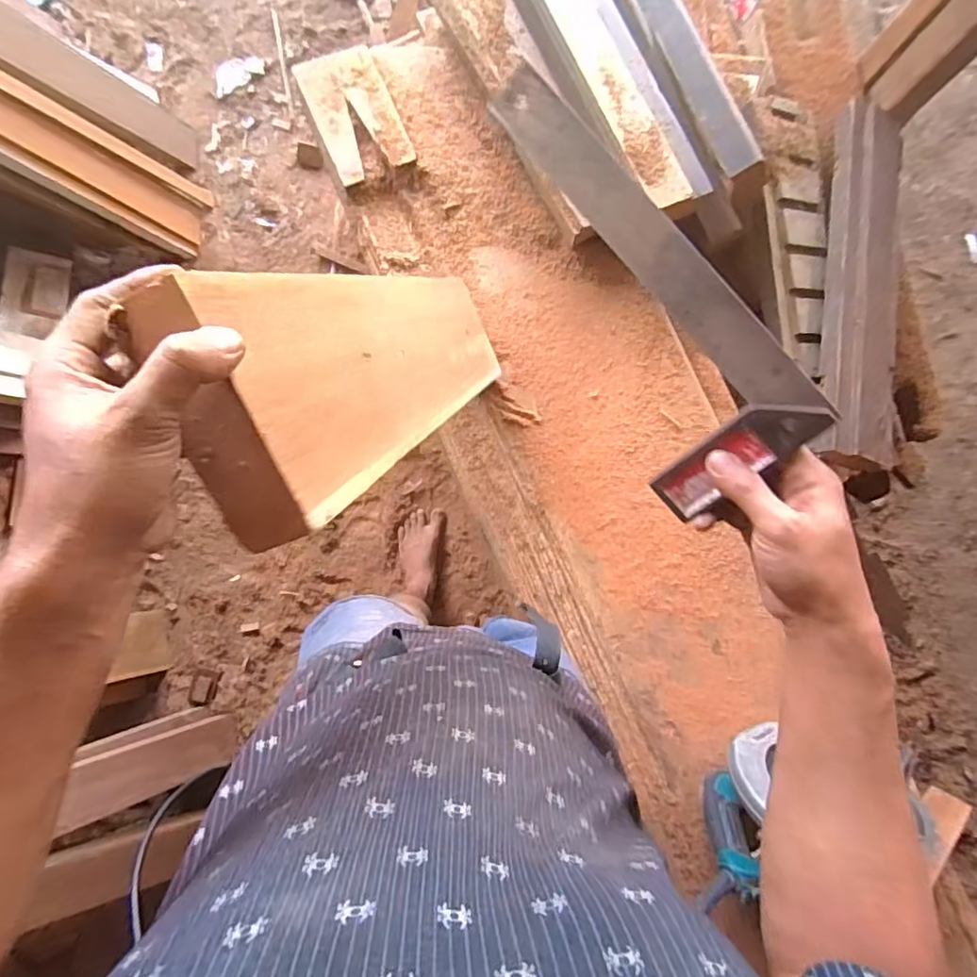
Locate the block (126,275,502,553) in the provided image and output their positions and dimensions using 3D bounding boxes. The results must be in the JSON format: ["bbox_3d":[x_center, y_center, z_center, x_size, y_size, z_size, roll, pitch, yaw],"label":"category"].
[{"bbox_3d":[-0.082,-0.120,0.533,0.044,0.545,0.135,-18,104,16],"label":"block"}]

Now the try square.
[{"bbox_3d":[0.088,-0.124,0.390,0.116,0.012,0.297,-40,90,27],"label":"try square"}]

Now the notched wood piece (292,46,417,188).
[{"bbox_3d":[-0.201,-0.563,0.868,0.120,0.027,0.208,-22,87,-4],"label":"notched wood piece"}]

